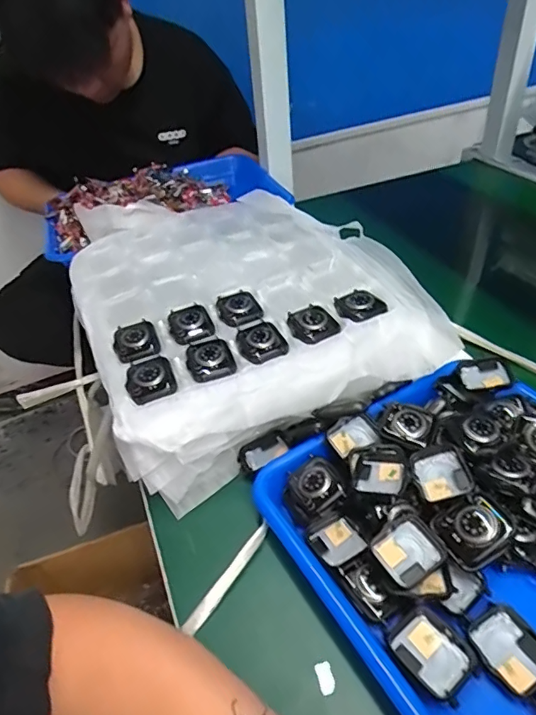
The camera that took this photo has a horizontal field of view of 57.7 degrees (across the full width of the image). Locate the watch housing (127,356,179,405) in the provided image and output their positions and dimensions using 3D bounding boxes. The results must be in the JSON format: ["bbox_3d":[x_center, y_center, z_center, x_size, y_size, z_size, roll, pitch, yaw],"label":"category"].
[{"bbox_3d":[-0.097,0.017,0.400,0.037,0.007,0.046,-19,42,-15],"label":"watch housing"}]

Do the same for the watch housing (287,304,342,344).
[{"bbox_3d":[0.039,-0.030,0.433,0.039,0.007,0.046,-20,42,-16],"label":"watch housing"}]

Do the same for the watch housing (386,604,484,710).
[{"bbox_3d":[0.096,0.174,0.285,0.036,0.011,0.045,-29,45,-24],"label":"watch housing"}]

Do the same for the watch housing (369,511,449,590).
[{"bbox_3d":[0.093,0.128,0.323,0.042,0.015,0.038,-27,44,-23],"label":"watch housing"}]

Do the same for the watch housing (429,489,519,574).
[{"bbox_3d":[0.137,0.113,0.320,0.044,0.013,0.040,-39,49,2],"label":"watch housing"}]

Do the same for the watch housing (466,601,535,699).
[{"bbox_3d":[0.143,0.173,0.289,0.036,0.007,0.042,-27,44,-23],"label":"watch housing"}]

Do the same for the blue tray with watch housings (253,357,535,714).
[{"bbox_3d":[0.170,0.135,0.306,0.238,0.045,0.336,-27,44,-22],"label":"blue tray with watch housings"}]

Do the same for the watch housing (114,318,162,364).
[{"bbox_3d":[-0.119,-0.015,0.440,0.039,0.008,0.052,-19,42,-15],"label":"watch housing"}]

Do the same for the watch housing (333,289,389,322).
[{"bbox_3d":[0.083,-0.048,0.443,0.038,0.011,0.044,-16,41,-11],"label":"watch housing"}]

